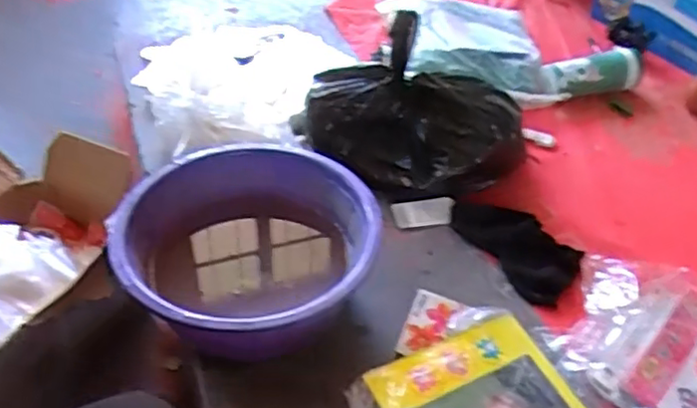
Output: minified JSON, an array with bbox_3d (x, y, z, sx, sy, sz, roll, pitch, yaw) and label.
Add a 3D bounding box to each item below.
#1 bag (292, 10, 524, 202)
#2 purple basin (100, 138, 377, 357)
[{"bbox_3d":[0.092,-0.133,0.890,0.313,0.215,0.163,5,42,3],"label":"bag"},{"bbox_3d":[-0.123,0.055,0.758,0.295,0.128,0.293,1,42,-1],"label":"purple basin"}]

